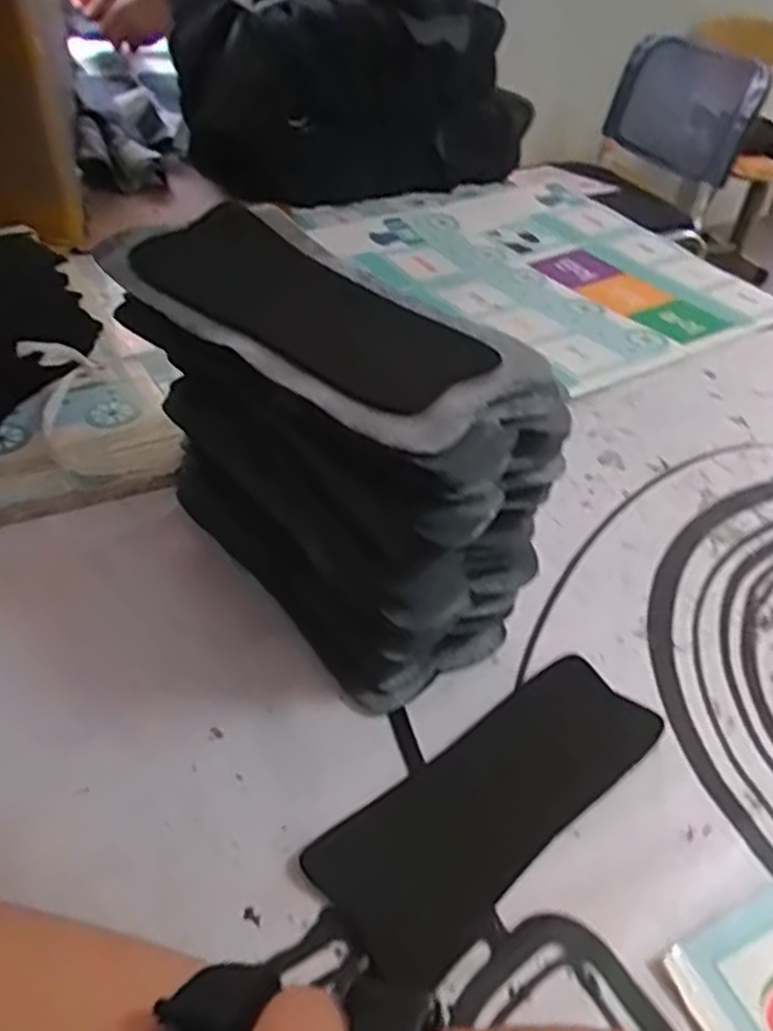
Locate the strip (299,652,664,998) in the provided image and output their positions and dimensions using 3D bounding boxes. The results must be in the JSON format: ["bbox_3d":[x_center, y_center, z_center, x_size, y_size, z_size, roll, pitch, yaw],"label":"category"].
[{"bbox_3d":[0.055,0.134,0.371,0.186,0.004,0.070,-28,51,-32],"label":"strip"}]

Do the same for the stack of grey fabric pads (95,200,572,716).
[{"bbox_3d":[-0.040,-0.029,0.410,0.240,0.186,0.095,34,49,29],"label":"stack of grey fabric pads"}]

